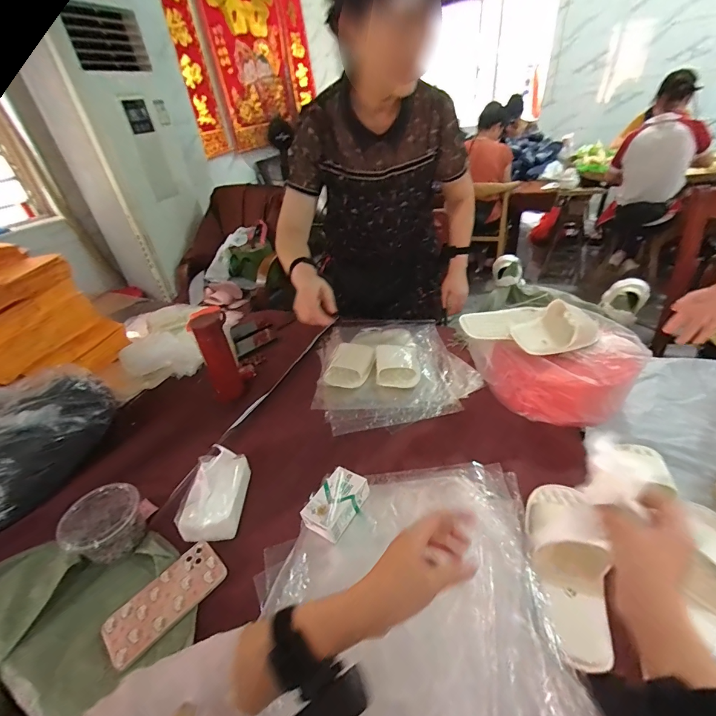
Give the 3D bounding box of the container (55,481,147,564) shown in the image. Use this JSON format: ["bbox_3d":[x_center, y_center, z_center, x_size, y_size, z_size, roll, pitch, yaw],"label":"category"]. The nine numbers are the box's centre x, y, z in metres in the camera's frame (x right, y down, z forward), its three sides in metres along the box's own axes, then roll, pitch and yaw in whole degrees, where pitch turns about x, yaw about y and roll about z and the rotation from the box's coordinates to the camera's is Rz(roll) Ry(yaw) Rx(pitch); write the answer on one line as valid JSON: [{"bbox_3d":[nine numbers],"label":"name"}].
[{"bbox_3d":[-0.417,0.280,0.598,0.094,0.082,0.114,18,42,30],"label":"container"}]

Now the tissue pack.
[{"bbox_3d":[-0.254,0.220,0.618,0.096,0.120,0.138,-5,35,2],"label":"tissue pack"}]

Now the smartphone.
[{"bbox_3d":[-0.285,0.358,0.531,0.081,0.010,0.163,26,46,37],"label":"smartphone"}]

